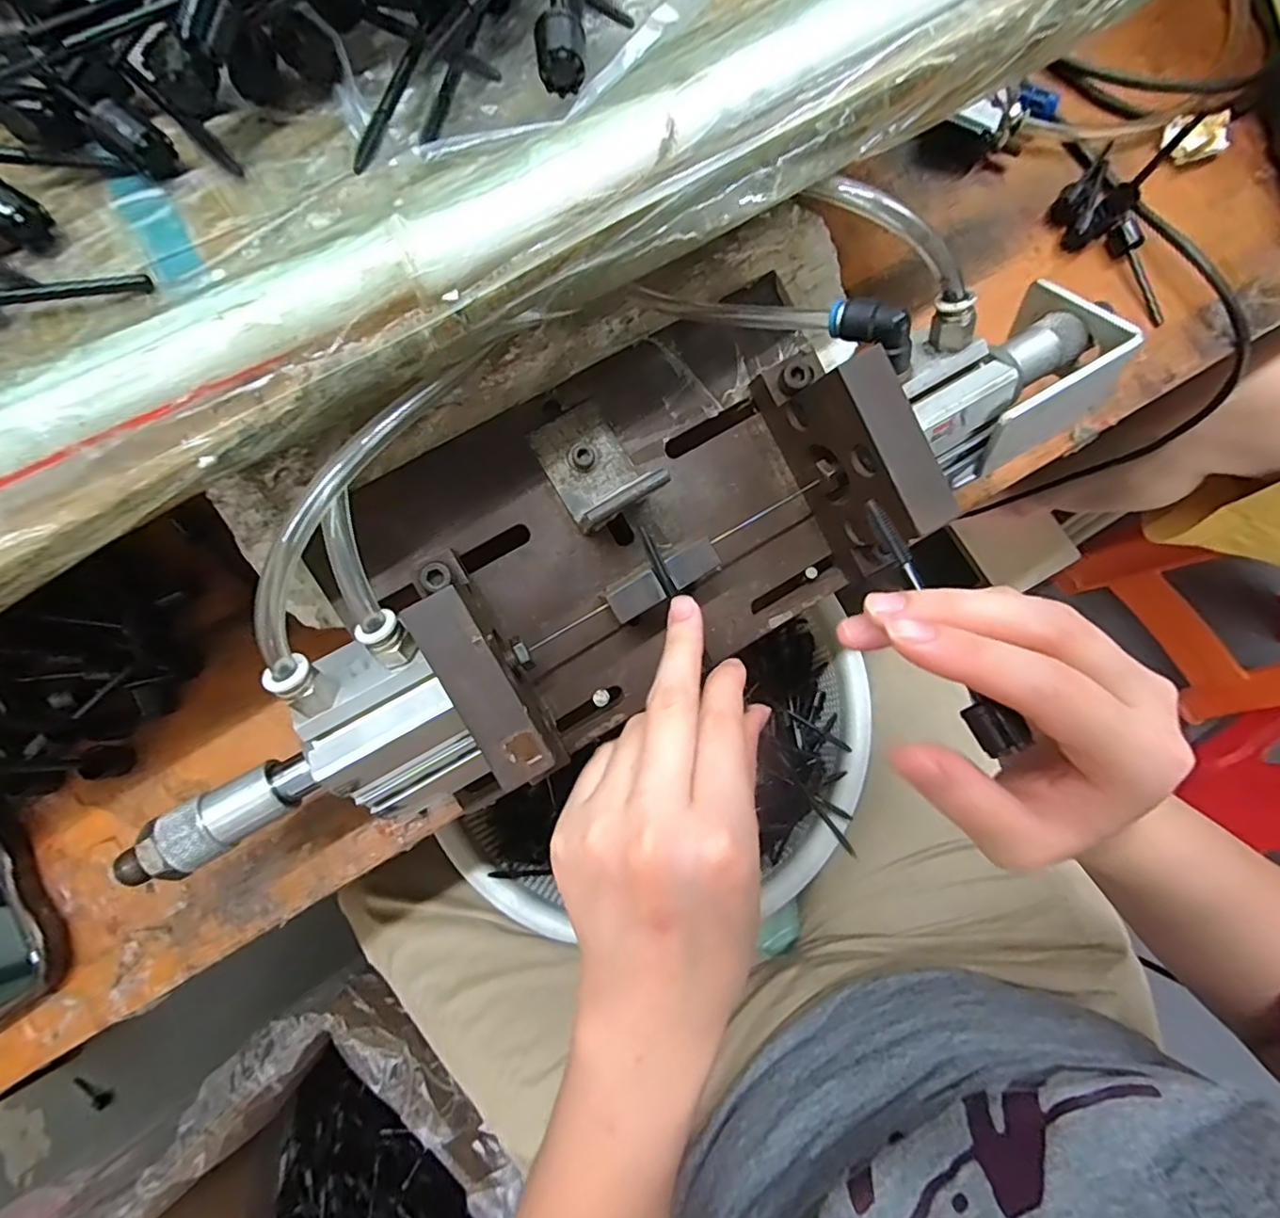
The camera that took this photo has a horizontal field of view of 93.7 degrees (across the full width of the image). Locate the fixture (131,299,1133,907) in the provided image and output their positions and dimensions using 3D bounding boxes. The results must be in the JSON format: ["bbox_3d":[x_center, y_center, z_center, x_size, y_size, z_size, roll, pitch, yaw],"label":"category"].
[{"bbox_3d":[0.001,-0.035,0.259,0.433,0.104,0.148,-23,78,-6],"label":"fixture"}]

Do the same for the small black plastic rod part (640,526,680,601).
[{"bbox_3d":[0.007,-0.019,0.244,0.006,0.005,0.031,-25,96,-6],"label":"small black plastic rod part"}]

